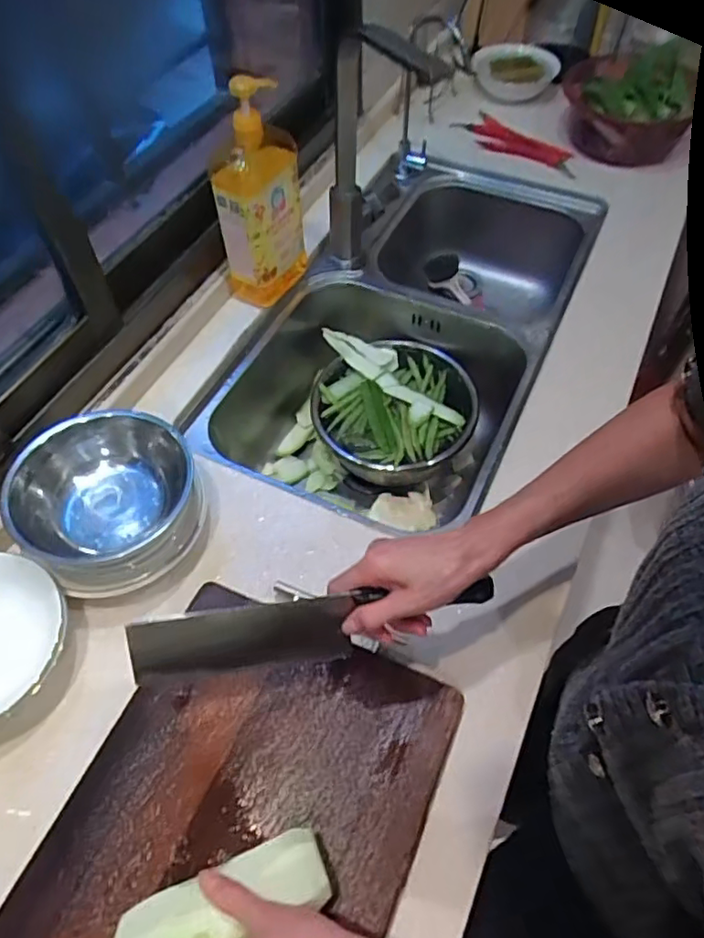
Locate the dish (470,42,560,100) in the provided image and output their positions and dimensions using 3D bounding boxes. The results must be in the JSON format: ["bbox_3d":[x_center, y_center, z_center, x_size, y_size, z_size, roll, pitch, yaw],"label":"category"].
[{"bbox_3d":[0.339,-0.836,1.281,0.222,0.018,0.119,-27,91,-21],"label":"dish"}]

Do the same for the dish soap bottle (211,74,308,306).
[{"bbox_3d":[-0.121,-0.363,0.833,0.067,0.286,0.124,32,62,20],"label":"dish soap bottle"}]

